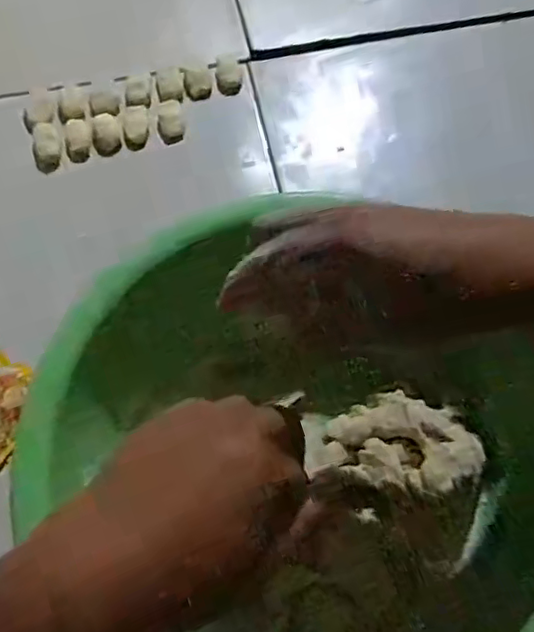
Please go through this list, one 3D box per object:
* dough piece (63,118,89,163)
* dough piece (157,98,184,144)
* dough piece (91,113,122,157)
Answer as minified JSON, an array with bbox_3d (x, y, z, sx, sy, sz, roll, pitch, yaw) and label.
[{"bbox_3d":[-0.163,-0.152,0.509,0.019,0.011,0.039,-13,65,-6],"label":"dough piece"},{"bbox_3d":[-0.085,-0.171,0.524,0.021,0.015,0.038,-8,65,-4],"label":"dough piece"},{"bbox_3d":[-0.139,-0.158,0.513,0.023,0.012,0.038,-10,65,-5],"label":"dough piece"}]

